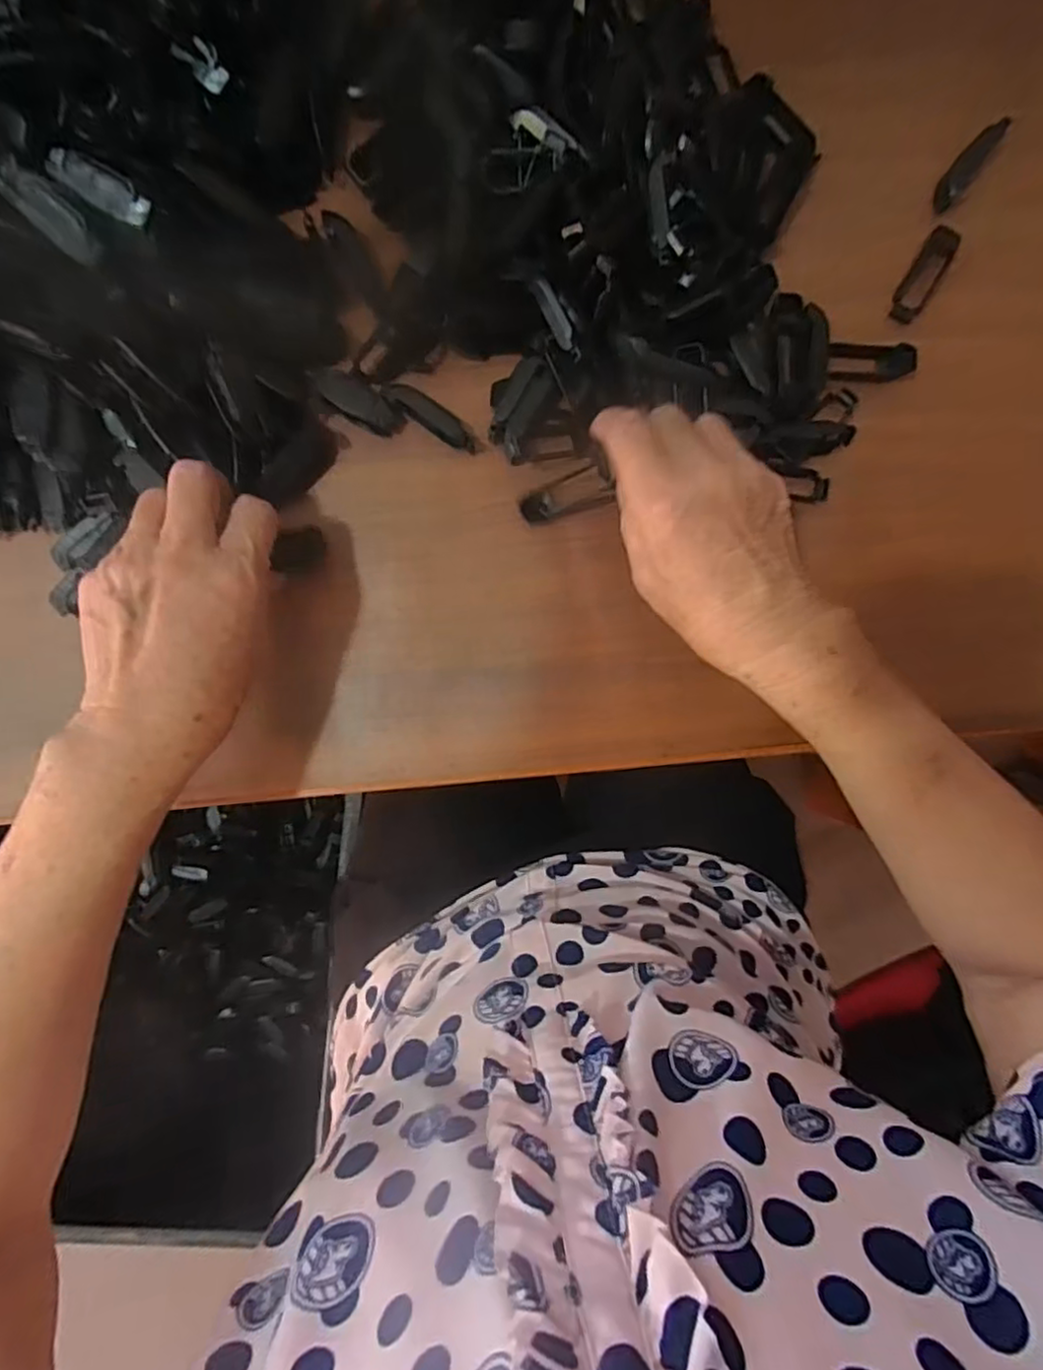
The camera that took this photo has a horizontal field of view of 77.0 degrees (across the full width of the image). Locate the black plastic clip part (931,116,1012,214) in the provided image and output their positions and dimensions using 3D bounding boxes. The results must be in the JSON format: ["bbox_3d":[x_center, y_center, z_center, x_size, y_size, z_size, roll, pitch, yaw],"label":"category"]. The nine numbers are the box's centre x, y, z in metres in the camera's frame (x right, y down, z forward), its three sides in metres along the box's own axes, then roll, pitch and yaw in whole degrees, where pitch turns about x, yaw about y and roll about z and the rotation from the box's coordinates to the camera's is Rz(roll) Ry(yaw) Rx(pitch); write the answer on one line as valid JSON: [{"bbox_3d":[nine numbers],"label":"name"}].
[{"bbox_3d":[0.250,-0.291,0.365,0.014,0.009,0.052,37,102,-1],"label":"black plastic clip part"}]

